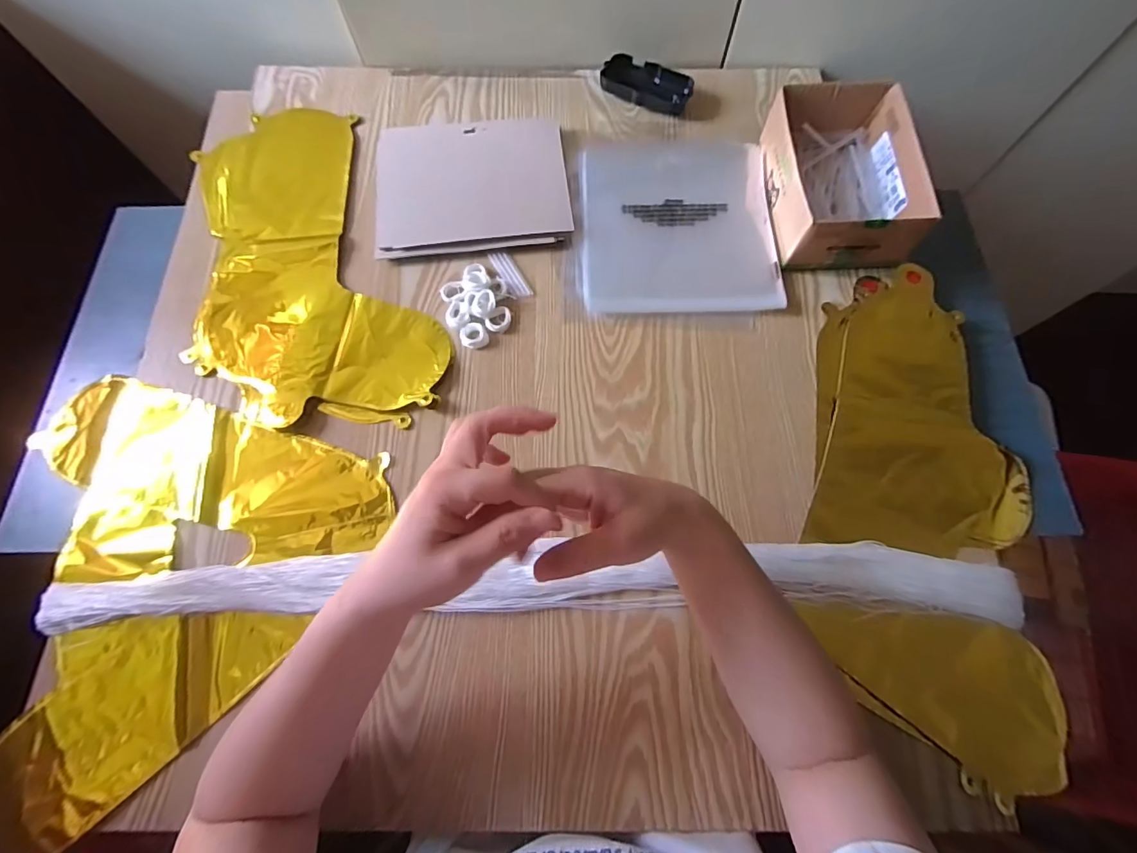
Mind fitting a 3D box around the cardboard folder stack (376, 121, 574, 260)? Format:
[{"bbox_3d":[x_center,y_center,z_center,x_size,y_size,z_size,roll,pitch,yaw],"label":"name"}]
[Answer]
[{"bbox_3d":[-0.107,-0.270,0.527,0.206,0.022,0.161,-6,71,-2],"label":"cardboard folder stack"}]

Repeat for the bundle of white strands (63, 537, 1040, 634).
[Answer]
[{"bbox_3d":[-0.027,0.130,0.395,0.786,0.026,0.058,0,71,0],"label":"bundle of white strands"}]

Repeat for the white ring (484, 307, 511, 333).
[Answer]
[{"bbox_3d":[-0.069,-0.108,0.482,0.027,0.008,0.020,-42,76,-13],"label":"white ring"}]

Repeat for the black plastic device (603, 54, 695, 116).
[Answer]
[{"bbox_3d":[0.095,-0.416,0.582,0.107,0.026,0.051,18,72,7],"label":"black plastic device"}]

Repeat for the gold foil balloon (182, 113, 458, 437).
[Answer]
[{"bbox_3d":[-0.287,-0.177,0.509,0.222,0.011,0.420,-21,72,-7],"label":"gold foil balloon"}]

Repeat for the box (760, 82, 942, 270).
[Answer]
[{"bbox_3d":[0.282,-0.260,0.502,0.128,0.070,0.185,-2,71,0],"label":"box"}]

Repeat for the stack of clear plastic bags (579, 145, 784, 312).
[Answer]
[{"bbox_3d":[0.118,-0.227,0.519,0.204,0.020,0.223,0,71,0],"label":"stack of clear plastic bags"}]

